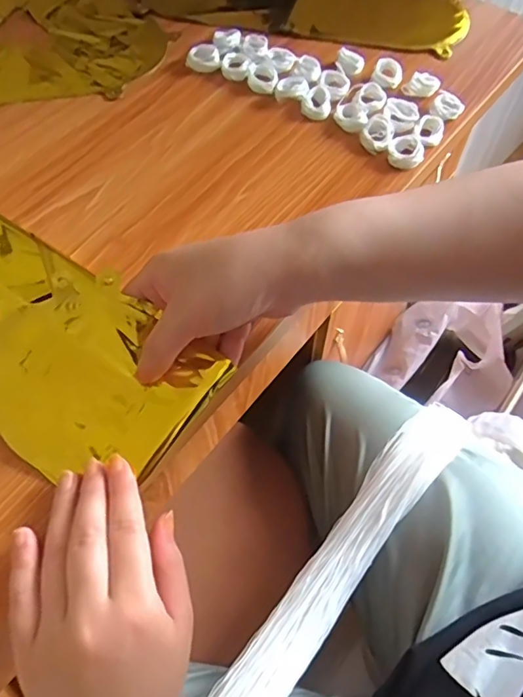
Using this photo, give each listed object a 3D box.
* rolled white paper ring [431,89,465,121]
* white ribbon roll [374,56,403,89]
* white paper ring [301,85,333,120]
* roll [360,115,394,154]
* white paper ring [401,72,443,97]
[{"bbox_3d":[0.166,-0.216,0.466,0.028,0.011,0.027,0,61,0],"label":"rolled white paper ring"},{"bbox_3d":[0.119,-0.257,0.487,0.022,0.020,0.022,0,61,0],"label":"white ribbon roll"},{"bbox_3d":[0.050,-0.221,0.467,0.027,0.009,0.033,8,61,4],"label":"white paper ring"},{"bbox_3d":[0.101,-0.186,0.451,0.026,0.009,0.037,25,64,13],"label":"roll"},{"bbox_3d":[0.147,-0.244,0.480,0.033,0.017,0.012,8,61,4],"label":"white paper ring"}]

